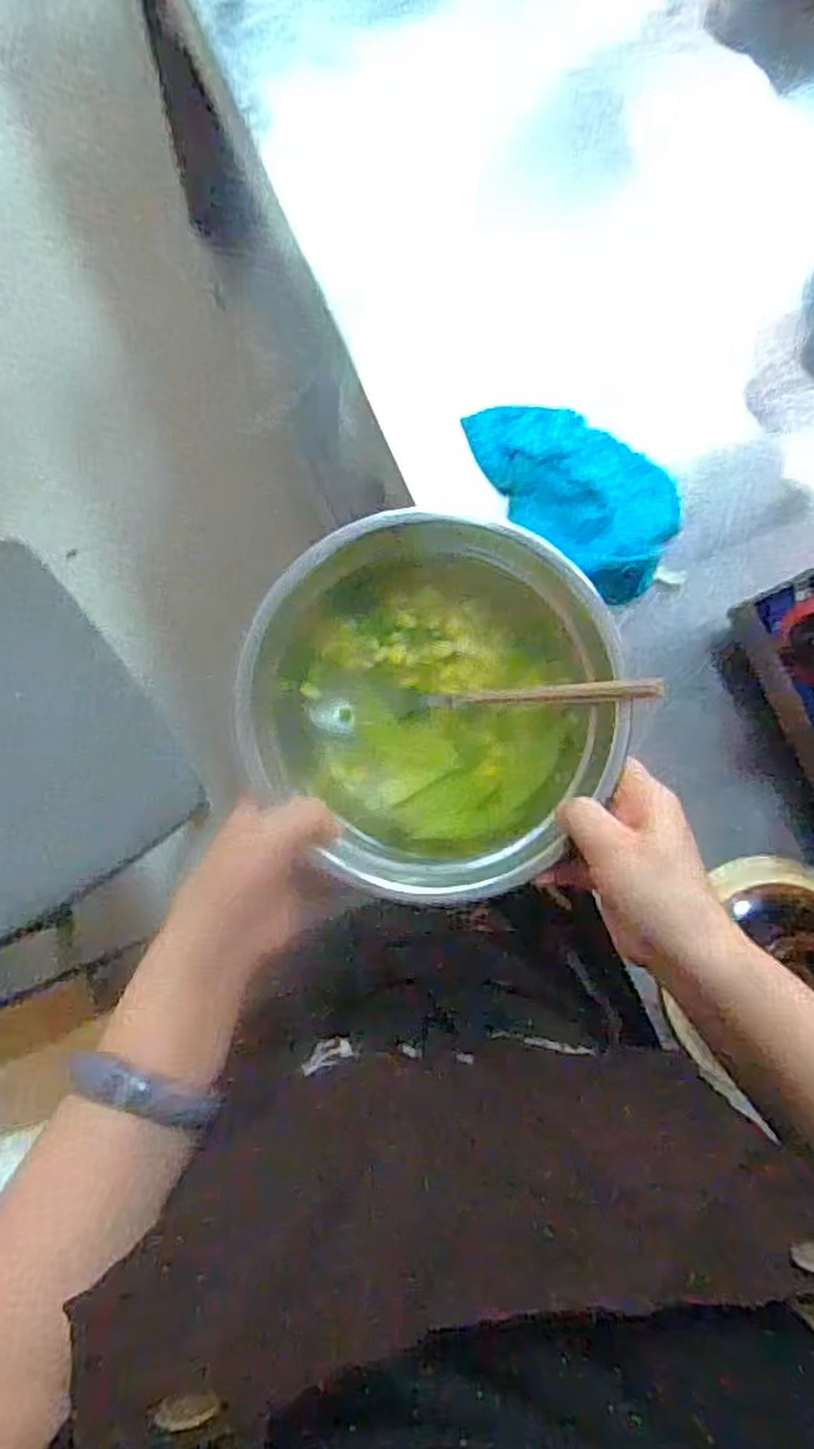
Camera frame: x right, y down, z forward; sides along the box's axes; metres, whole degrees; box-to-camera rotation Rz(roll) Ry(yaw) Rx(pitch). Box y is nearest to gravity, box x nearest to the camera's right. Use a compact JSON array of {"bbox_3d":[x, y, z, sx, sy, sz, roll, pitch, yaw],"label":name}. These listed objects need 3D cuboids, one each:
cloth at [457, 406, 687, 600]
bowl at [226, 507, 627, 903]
[{"bbox_3d":[0.123,-0.175,0.553,0.170,0.030,0.093,43,81,0],"label":"cloth"},{"bbox_3d":[0.012,-0.013,0.443,0.206,0.069,0.196,1,84,-6],"label":"bowl"}]

